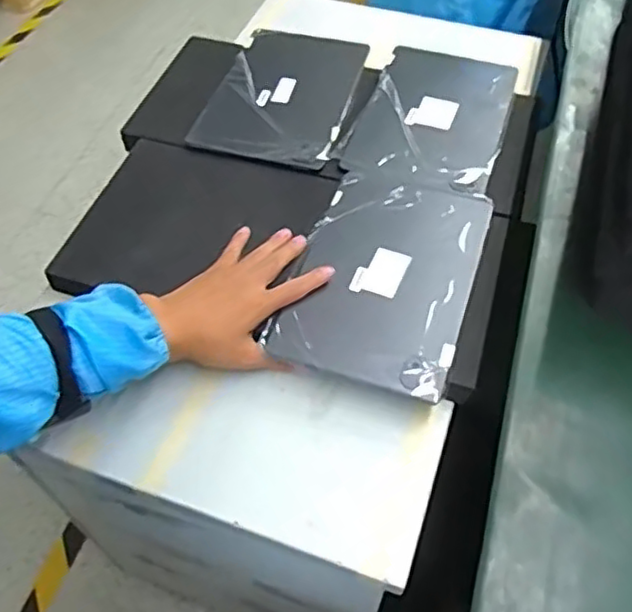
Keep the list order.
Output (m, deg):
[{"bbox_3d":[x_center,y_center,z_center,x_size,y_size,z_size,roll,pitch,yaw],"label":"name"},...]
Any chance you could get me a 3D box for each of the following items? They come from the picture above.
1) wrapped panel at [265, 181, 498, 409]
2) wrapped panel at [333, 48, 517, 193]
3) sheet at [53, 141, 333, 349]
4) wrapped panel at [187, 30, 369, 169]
[{"bbox_3d":[0.071,-0.037,0.654,0.165,0.009,0.247,15,56,12],"label":"wrapped panel"},{"bbox_3d":[0.146,-0.239,0.806,0.168,0.024,0.253,14,51,18],"label":"wrapped panel"},{"bbox_3d":[-0.132,-0.089,0.703,0.249,0.018,0.220,14,56,11],"label":"sheet"},{"bbox_3d":[-0.042,-0.276,0.832,0.171,0.022,0.251,12,56,9],"label":"wrapped panel"}]

